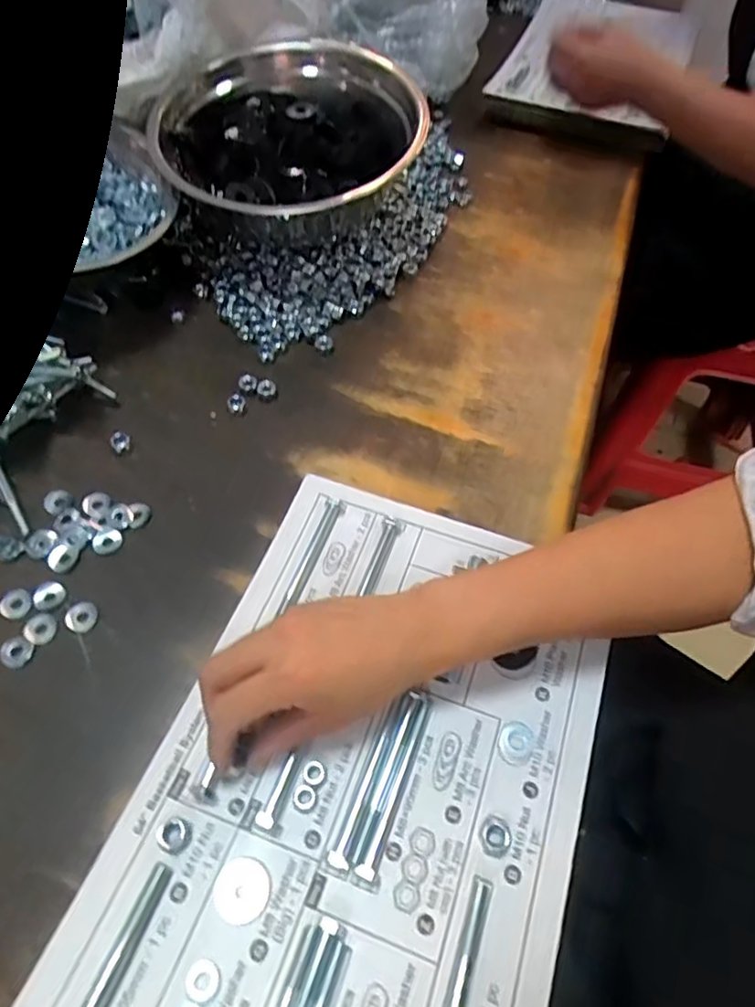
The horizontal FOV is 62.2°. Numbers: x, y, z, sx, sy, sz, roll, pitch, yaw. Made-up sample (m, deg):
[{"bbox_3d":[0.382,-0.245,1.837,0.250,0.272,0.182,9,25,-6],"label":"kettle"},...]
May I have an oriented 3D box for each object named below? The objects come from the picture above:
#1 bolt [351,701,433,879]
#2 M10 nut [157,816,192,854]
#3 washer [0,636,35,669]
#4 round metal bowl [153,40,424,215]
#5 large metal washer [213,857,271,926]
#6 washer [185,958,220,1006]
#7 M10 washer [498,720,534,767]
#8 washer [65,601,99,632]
[{"bbox_3d":[0.013,0.159,0.358,0.010,0.012,0.103,21,56,12],"label":"bolt"},{"bbox_3d":[-0.112,0.181,0.342,0.019,0.006,0.016,22,56,13],"label":"M10 nut"},{"bbox_3d":[-0.233,0.095,0.403,0.019,0.006,0.019,31,59,18],"label":"washer"},{"bbox_3d":[-0.080,-0.346,0.585,0.222,0.080,0.246,25,67,6],"label":"round metal bowl"},{"bbox_3d":[-0.071,0.204,0.330,0.029,0.004,0.029,1,54,-2],"label":"large metal washer"},{"bbox_3d":[-0.086,0.235,0.307,0.016,0.004,0.017,1,54,-2],"label":"washer"},{"bbox_3d":[0.083,0.143,0.375,0.020,0.004,0.025,21,56,12],"label":"M10 washer"},{"bbox_3d":[-0.196,0.075,0.414,0.019,0.006,0.020,1,54,-2],"label":"washer"}]

